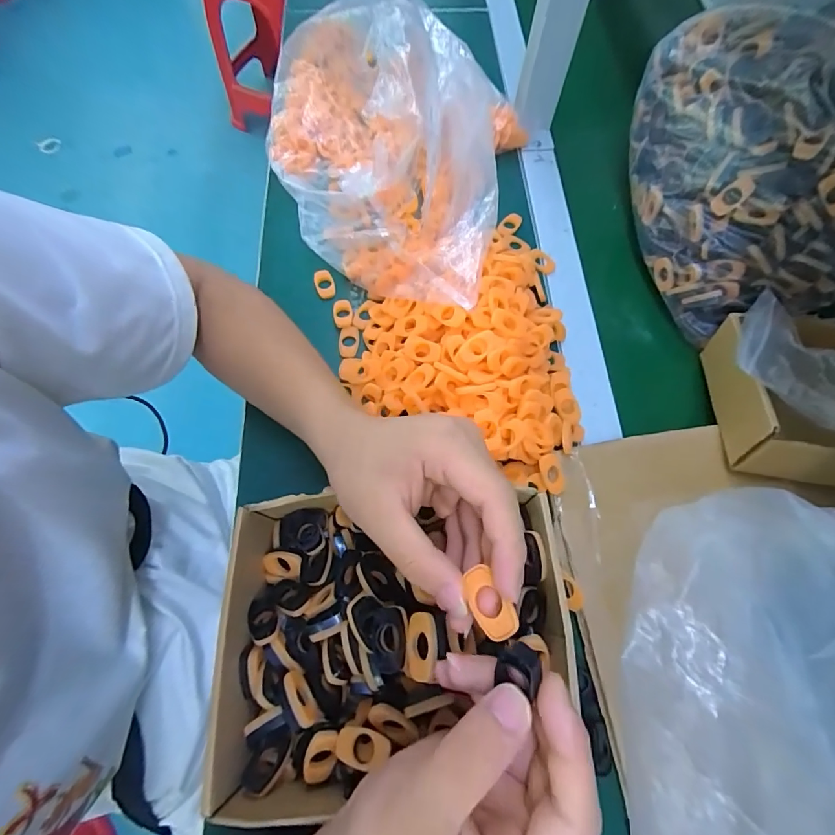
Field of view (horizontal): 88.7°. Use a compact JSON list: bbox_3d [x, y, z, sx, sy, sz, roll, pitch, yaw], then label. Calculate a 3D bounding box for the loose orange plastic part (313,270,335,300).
[{"bbox_3d":[-0.094,-0.135,0.435,0.019,0.008,0.031,-16,70,-7],"label":"loose orange plastic part"}]

